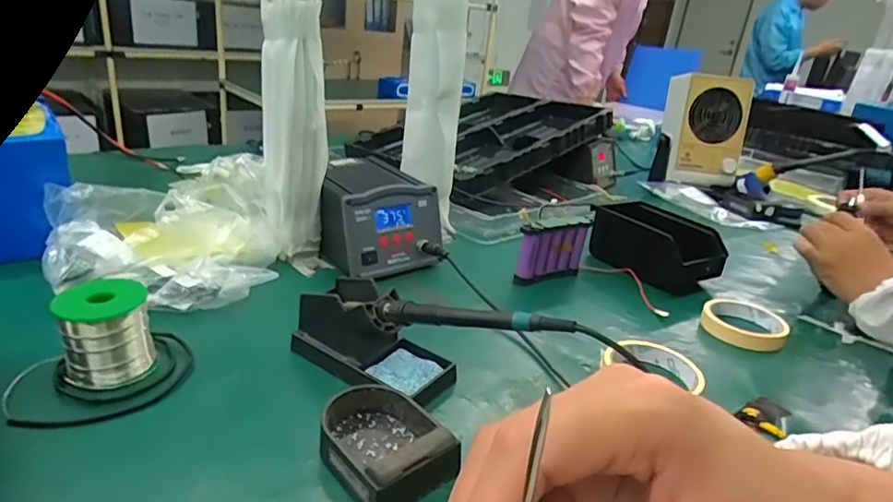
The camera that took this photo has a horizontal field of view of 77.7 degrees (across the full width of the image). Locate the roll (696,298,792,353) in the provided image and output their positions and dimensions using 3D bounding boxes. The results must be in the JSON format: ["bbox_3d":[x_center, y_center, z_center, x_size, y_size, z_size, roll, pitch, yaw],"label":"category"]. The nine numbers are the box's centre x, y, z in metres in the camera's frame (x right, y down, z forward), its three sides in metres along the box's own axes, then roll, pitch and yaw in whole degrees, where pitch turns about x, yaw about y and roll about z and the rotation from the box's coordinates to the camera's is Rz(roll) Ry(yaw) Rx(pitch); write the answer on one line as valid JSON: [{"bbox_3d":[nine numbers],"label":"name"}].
[{"bbox_3d":[0.353,0.083,0.658,0.090,0.020,0.104,18,25,24],"label":"roll"}]

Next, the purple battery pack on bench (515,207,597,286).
[{"bbox_3d":[0.140,-0.005,0.720,0.114,0.090,0.022,-7,27,-30],"label":"purple battery pack on bench"}]

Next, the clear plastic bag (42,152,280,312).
[{"bbox_3d":[-0.328,-0.026,0.638,0.244,0.107,0.216,0,24,-16],"label":"clear plastic bag"}]

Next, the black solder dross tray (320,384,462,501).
[{"bbox_3d":[-0.050,0.140,0.417,0.077,0.036,0.105,-13,30,-39],"label":"black solder dross tray"}]

